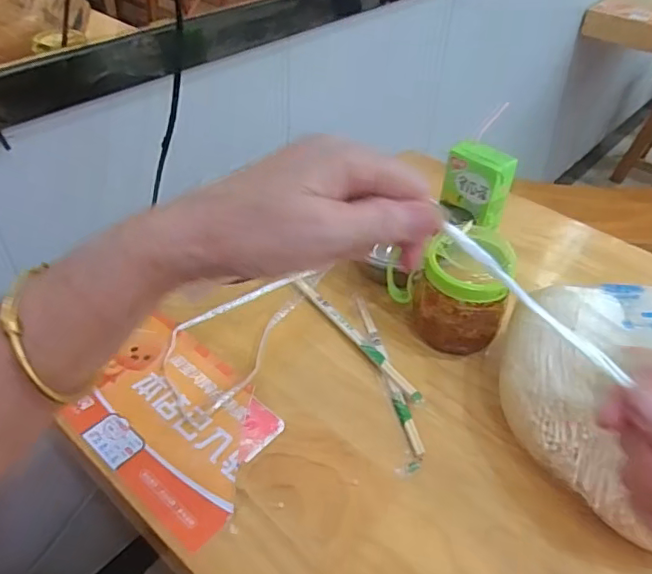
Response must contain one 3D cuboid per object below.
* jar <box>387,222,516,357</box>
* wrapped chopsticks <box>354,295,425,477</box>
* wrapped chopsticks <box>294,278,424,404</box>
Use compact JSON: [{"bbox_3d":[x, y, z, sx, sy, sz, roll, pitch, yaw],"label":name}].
[{"bbox_3d":[0.114,0.004,0.526,0.111,0.101,0.073,4,43,1],"label":"jar"},{"bbox_3d":[0.053,0.078,0.515,0.025,0.005,0.199,-5,44,-9],"label":"wrapped chopsticks"},{"bbox_3d":[0.026,0.046,0.540,0.014,0.005,0.185,-26,50,-28],"label":"wrapped chopsticks"}]

